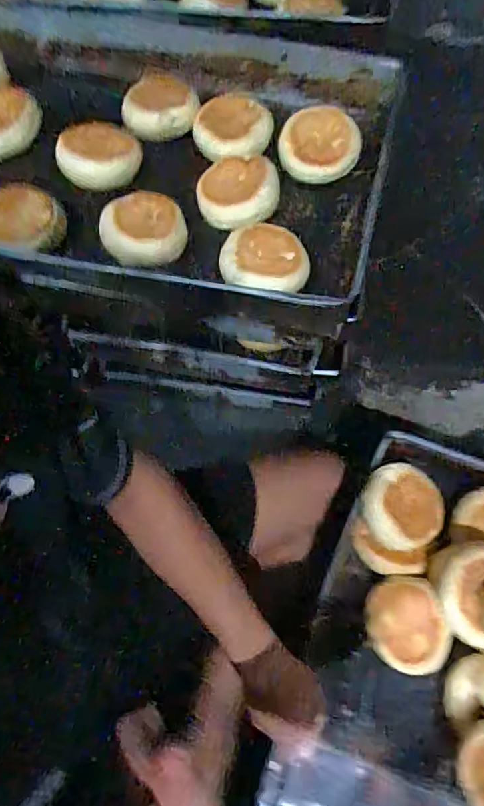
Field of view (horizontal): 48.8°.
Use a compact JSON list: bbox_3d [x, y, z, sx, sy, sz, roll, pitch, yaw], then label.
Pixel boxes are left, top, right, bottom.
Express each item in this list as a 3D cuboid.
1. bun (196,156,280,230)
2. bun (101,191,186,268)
[{"bbox_3d":[-0.005,-0.248,0.616,0.094,0.037,0.093,-2,65,1],"label":"bun"},{"bbox_3d":[-0.109,-0.194,0.593,0.090,0.045,0.091,-1,65,2],"label":"bun"}]

